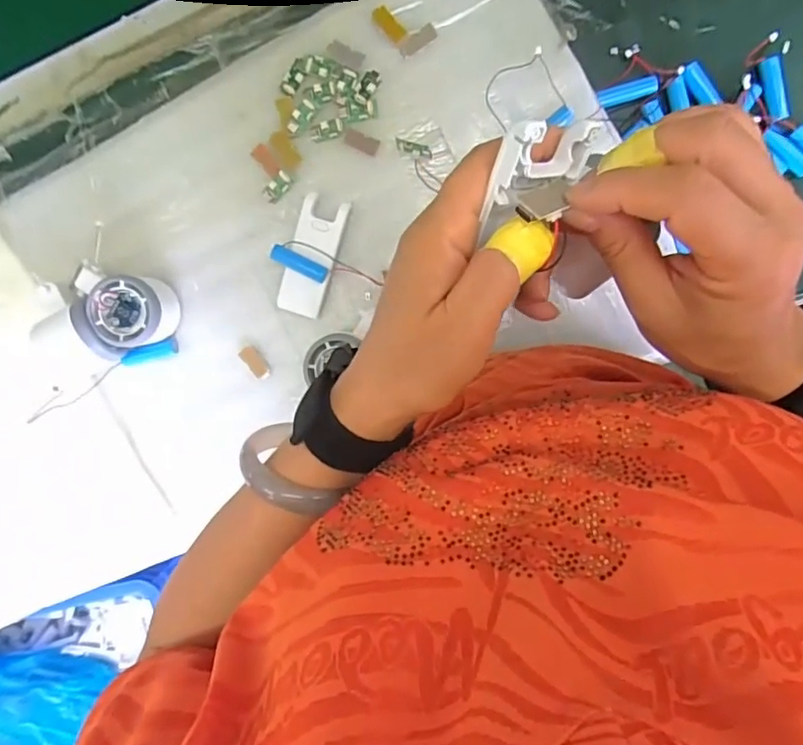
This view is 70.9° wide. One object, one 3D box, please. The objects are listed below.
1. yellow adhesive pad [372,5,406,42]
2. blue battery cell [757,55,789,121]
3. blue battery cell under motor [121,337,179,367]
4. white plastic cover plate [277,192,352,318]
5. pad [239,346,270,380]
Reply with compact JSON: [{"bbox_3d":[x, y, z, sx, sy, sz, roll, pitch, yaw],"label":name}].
[{"bbox_3d":[-0.010,-0.285,0.461,0.013,0.005,0.030,-44,93,7],"label":"yellow adhesive pad"},{"bbox_3d":[0.302,-0.230,0.459,0.017,0.015,0.049,-12,96,4],"label":"blue battery cell"},{"bbox_3d":[-0.226,-0.017,0.504,0.051,0.015,0.014,-16,95,5],"label":"blue battery cell under motor"},{"bbox_3d":[-0.078,-0.101,0.491,0.045,0.017,0.101,18,97,1],"label":"white plastic cover plate"},{"bbox_3d":[-0.132,-0.009,0.511,0.015,0.004,0.032,-40,93,7],"label":"pad"}]

